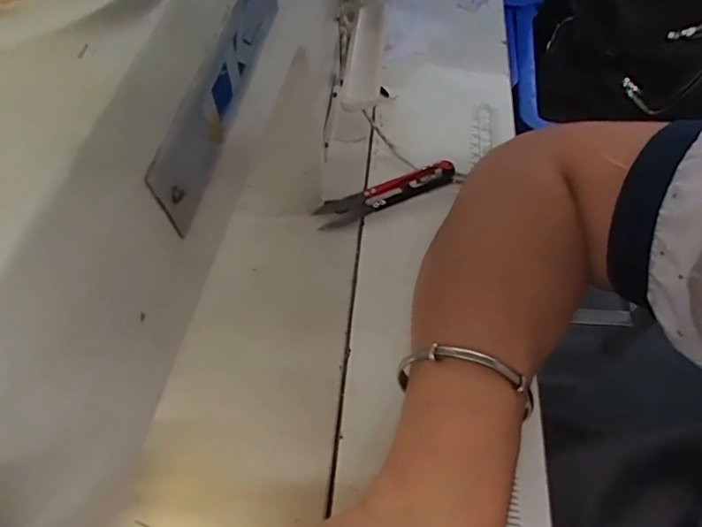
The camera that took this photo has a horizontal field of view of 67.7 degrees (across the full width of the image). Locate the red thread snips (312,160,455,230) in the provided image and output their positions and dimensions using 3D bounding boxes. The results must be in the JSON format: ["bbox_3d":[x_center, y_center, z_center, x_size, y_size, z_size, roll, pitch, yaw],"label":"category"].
[{"bbox_3d":[0.025,-0.050,0.370,0.101,0.012,0.023,-21,61,-16],"label":"red thread snips"}]

